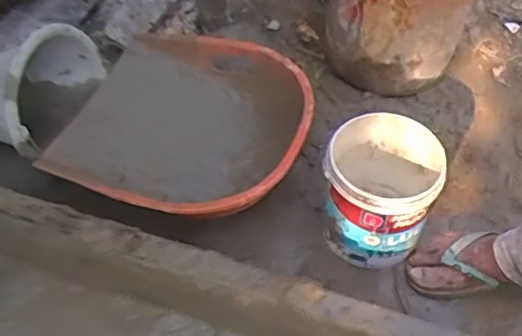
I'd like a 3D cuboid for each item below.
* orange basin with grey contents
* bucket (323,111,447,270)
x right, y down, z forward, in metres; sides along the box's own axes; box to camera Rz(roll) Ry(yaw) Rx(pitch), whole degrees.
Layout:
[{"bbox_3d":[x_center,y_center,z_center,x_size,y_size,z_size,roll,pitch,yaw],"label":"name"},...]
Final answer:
[{"bbox_3d":[-0.122,-0.066,1.118,0.416,0.128,0.418,15,53,13],"label":"orange basin with grey contents"},{"bbox_3d":[0.189,0.039,0.985,0.166,0.181,0.170,0,51,1],"label":"bucket"}]

